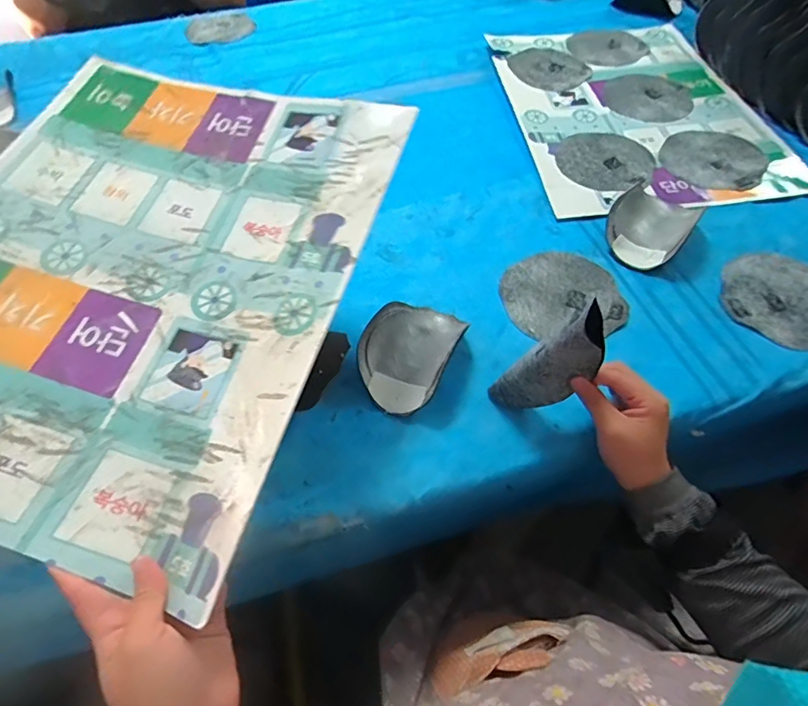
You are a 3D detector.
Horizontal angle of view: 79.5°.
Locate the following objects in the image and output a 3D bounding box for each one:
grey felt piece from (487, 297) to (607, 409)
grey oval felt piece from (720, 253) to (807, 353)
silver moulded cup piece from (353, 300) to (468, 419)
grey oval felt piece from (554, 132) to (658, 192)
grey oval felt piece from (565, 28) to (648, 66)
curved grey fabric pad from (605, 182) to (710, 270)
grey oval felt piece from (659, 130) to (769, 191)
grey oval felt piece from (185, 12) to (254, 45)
[{"bbox_3d":[0.141,0.012,0.463,0.048,0.147,0.039,9,53,-22],"label":"grey felt piece"},{"bbox_3d":[0.471,-0.069,0.594,0.146,0.005,0.146,-36,63,-24],"label":"grey oval felt piece"},{"bbox_3d":[0.004,-0.004,0.538,0.096,0.038,0.141,21,59,16],"label":"silver moulded cup piece"},{"bbox_3d":[0.311,-0.302,0.755,0.150,0.009,0.138,-38,62,-23],"label":"grey oval felt piece"},{"bbox_3d":[0.398,-0.604,0.951,0.156,0.004,0.131,-27,59,-16],"label":"grey oval felt piece"},{"bbox_3d":[0.331,-0.178,0.647,0.097,0.040,0.152,33,62,20],"label":"curved grey fabric pad"},{"bbox_3d":[0.476,-0.301,0.747,0.142,0.009,0.158,30,62,20],"label":"grey oval felt piece"},{"bbox_3d":[-0.401,-0.712,1.062,0.147,0.005,0.108,-8,62,-1],"label":"grey oval felt piece"}]

